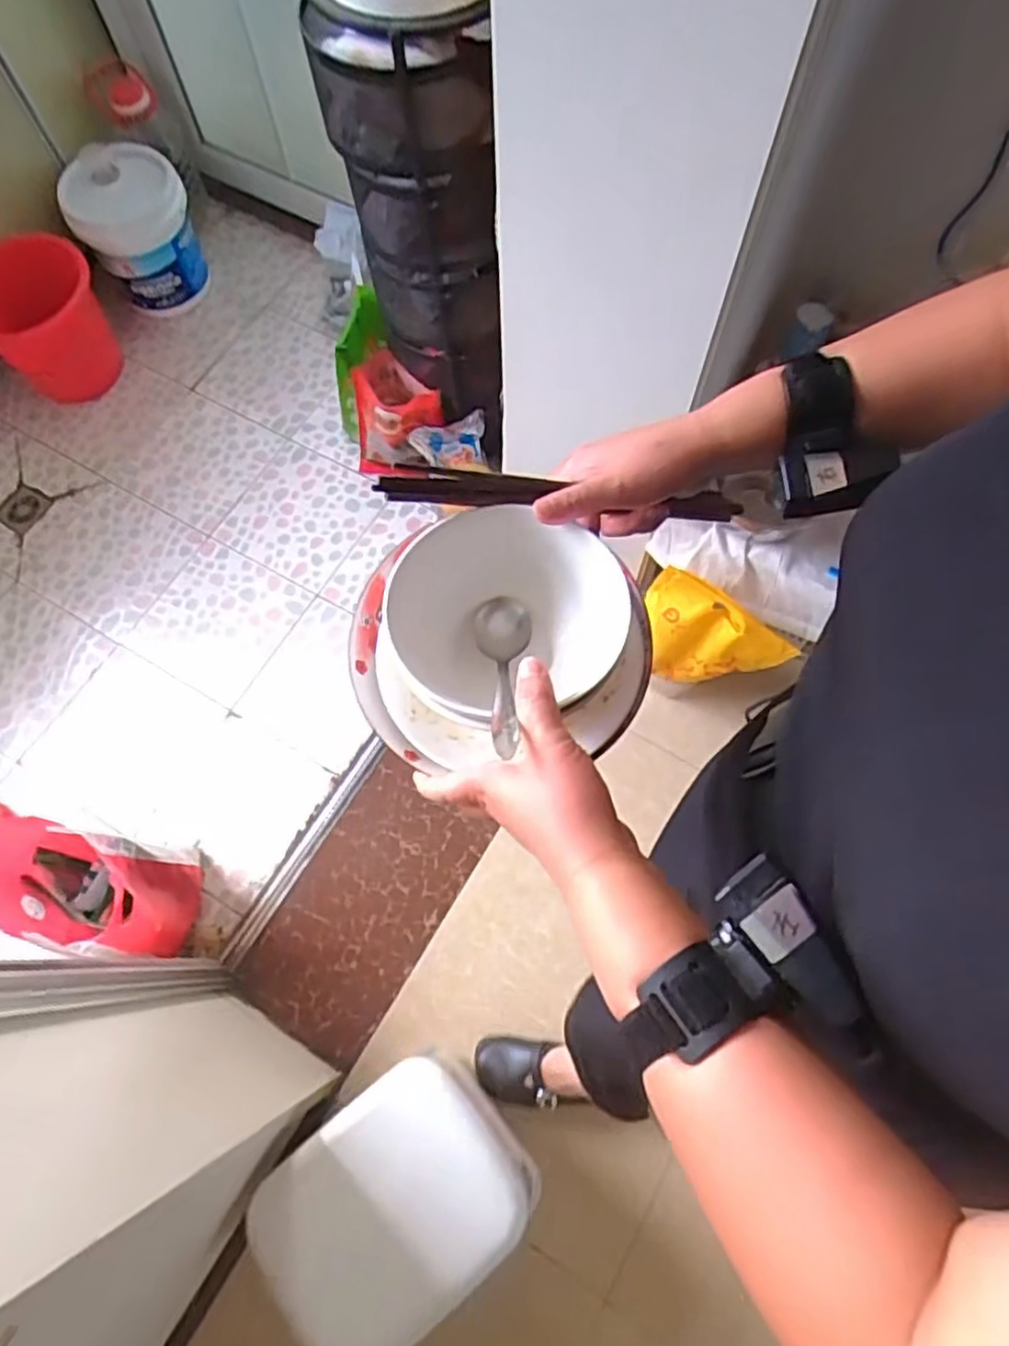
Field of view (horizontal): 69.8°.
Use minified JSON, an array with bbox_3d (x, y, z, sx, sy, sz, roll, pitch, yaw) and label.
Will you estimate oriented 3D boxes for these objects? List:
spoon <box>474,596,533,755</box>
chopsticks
[{"bbox_3d":[-0.002,-0.001,0.426,0.034,0.021,0.146,1,38,0],"label":"spoon"},{"bbox_3d":[0.048,-0.114,0.472,0.261,0.022,0.019,-1,71,-23],"label":"chopsticks"}]

